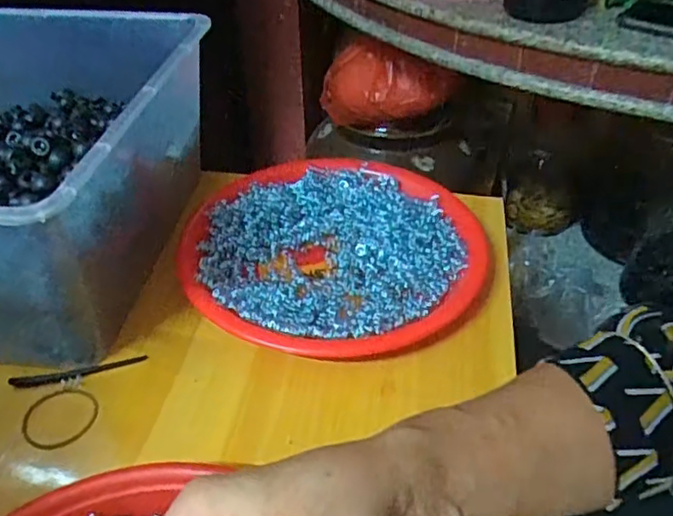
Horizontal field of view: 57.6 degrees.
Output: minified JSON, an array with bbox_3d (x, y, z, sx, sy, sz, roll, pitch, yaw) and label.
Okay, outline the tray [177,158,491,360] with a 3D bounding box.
[{"bbox_3d":[0.000,-0.010,0.470,0.225,0.025,0.216,-9,40,-10],"label":"tray"}]

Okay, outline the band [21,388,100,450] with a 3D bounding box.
[{"bbox_3d":[-0.169,0.099,0.375,0.043,0.006,0.040,3,49,-3],"label":"band"}]

